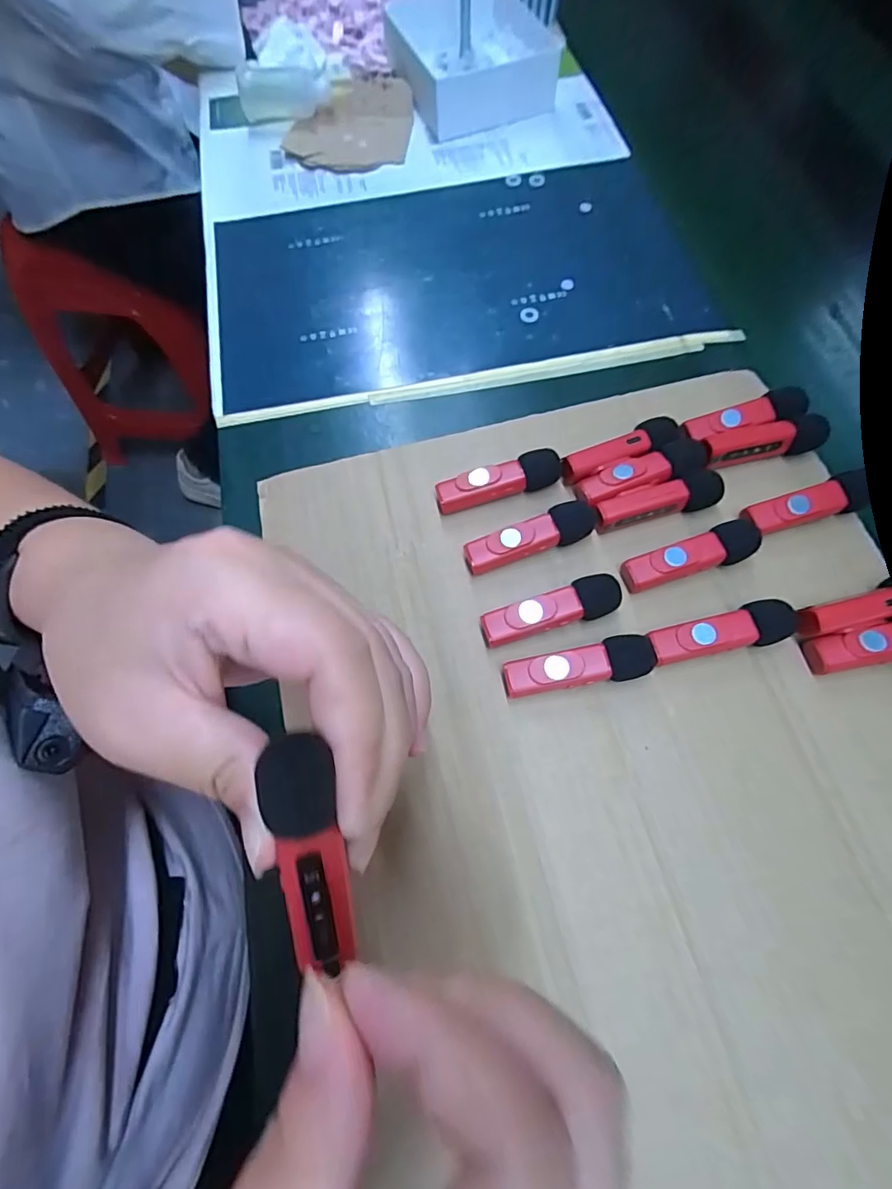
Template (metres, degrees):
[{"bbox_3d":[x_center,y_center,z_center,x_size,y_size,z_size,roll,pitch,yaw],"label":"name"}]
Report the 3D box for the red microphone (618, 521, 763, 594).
[{"bbox_3d":[0.117,-0.018,0.252,0.066,0.017,0.017,-14,68,-9],"label":"red microphone"}]

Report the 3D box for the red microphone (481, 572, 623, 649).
[{"bbox_3d":[0.048,0.008,0.245,0.064,0.017,0.017,-14,68,-9],"label":"red microphone"}]

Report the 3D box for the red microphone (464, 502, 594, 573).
[{"bbox_3d":[0.041,-0.027,0.260,0.065,0.017,0.016,-17,68,-10],"label":"red microphone"}]

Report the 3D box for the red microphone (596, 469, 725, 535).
[{"bbox_3d":[0.106,-0.046,0.264,0.065,0.017,0.015,-12,68,-8],"label":"red microphone"}]

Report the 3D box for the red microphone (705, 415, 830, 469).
[{"bbox_3d":[0.164,-0.078,0.273,0.064,0.018,0.016,-10,67,-8],"label":"red microphone"}]

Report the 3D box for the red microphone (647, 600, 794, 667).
[{"bbox_3d":[0.122,0.018,0.237,0.063,0.016,0.018,-9,67,-7],"label":"red microphone"}]

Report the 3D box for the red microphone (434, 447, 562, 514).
[{"bbox_3d":[0.027,-0.058,0.274,0.065,0.017,0.015,-13,68,-9],"label":"red microphone"}]

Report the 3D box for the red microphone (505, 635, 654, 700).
[{"bbox_3d":[0.059,0.032,0.233,0.066,0.014,0.018,-9,67,-7],"label":"red microphone"}]

